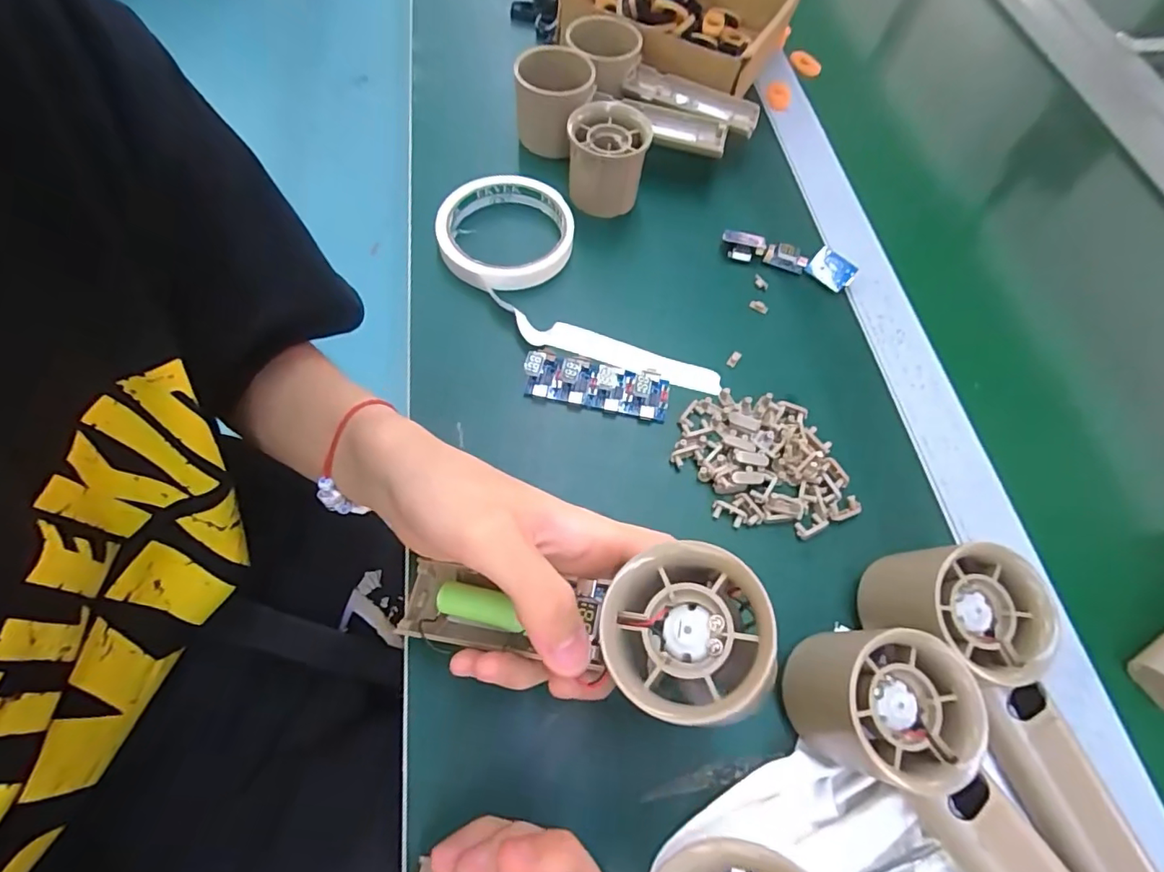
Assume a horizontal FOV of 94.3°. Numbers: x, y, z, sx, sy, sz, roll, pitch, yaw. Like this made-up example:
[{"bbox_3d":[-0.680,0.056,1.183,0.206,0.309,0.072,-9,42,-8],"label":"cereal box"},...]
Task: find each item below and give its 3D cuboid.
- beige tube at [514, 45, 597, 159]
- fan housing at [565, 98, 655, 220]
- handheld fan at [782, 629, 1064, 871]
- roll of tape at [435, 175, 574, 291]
[{"bbox_3d":[-0.020,-0.251,0.408,0.056,0.053,0.065,6,64,-2],"label":"beige tube"},{"bbox_3d":[0.019,-0.198,0.392,0.056,0.055,0.057,17,64,4],"label":"fan housing"},{"bbox_3d":[0.158,0.149,0.221,0.056,0.060,0.163,-40,74,-21],"label":"handheld fan"},{"bbox_3d":[-0.052,-0.139,0.368,0.090,0.023,0.087,2,64,-4],"label":"roll of tape"}]

